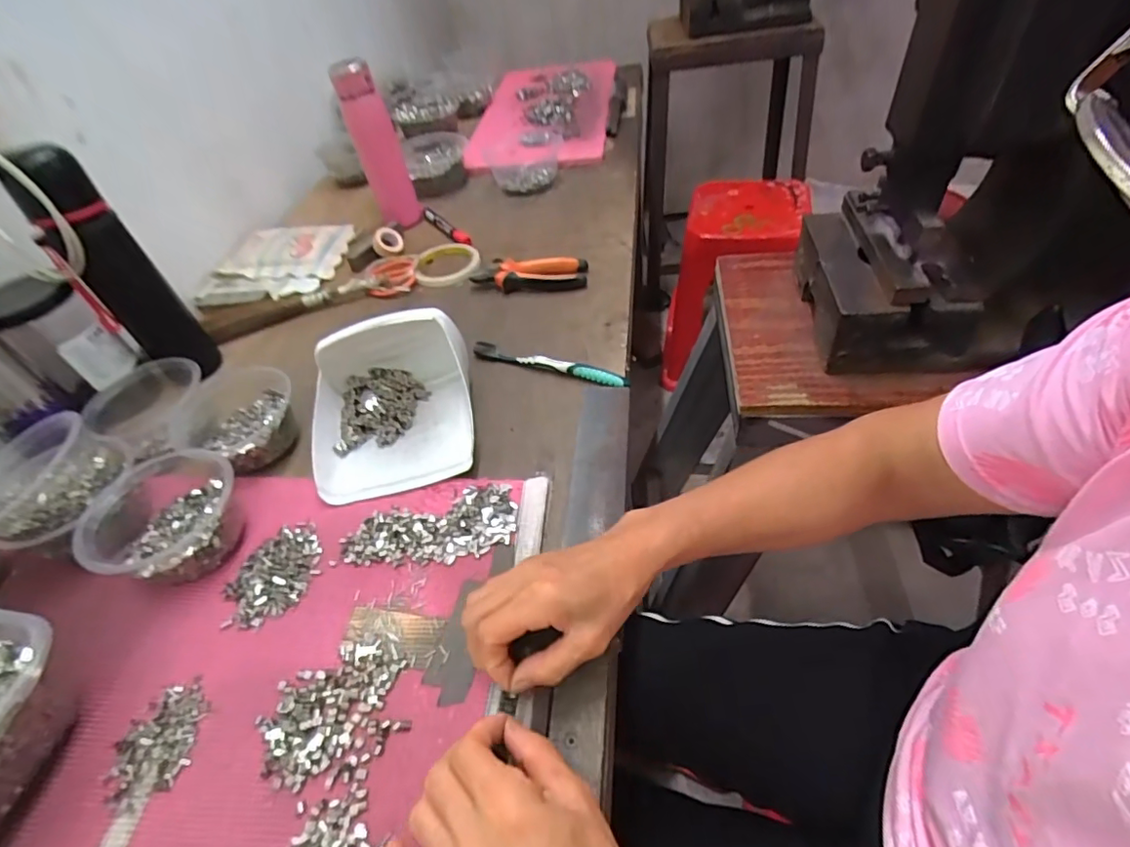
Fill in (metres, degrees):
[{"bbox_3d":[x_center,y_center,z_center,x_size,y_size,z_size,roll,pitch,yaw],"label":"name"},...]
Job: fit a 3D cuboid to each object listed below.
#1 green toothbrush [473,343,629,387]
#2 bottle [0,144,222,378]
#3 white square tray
[{"bbox_3d":[-0.018,-0.064,0.590,0.180,0.018,0.016,14,51,21],"label":"green toothbrush"},{"bbox_3d":[-0.454,-0.148,0.570,0.056,0.238,0.065,31,58,32],"label":"bottle"},{"bbox_3d":[-0.171,-0.028,0.522,0.148,0.086,0.170,-13,46,-2],"label":"white square tray"}]

